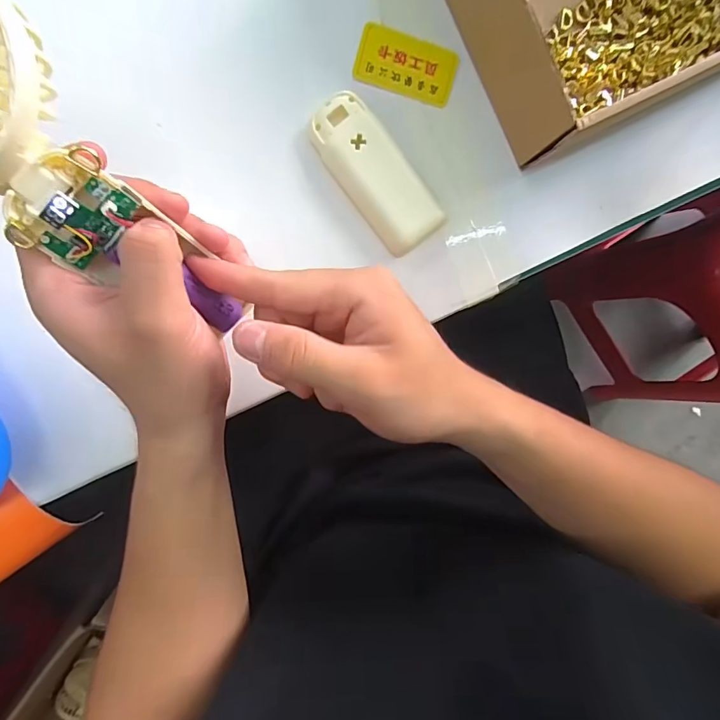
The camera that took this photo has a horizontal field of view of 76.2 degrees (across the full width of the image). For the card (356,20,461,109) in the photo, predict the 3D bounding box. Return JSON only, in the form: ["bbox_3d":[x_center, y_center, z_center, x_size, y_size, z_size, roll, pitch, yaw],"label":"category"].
[{"bbox_3d":[0.030,-0.194,0.304,0.065,0.005,0.038,15,97,-4],"label":"card"}]

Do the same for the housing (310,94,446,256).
[{"bbox_3d":[0.010,-0.121,0.303,0.043,0.020,0.105,-38,98,3],"label":"housing"}]

